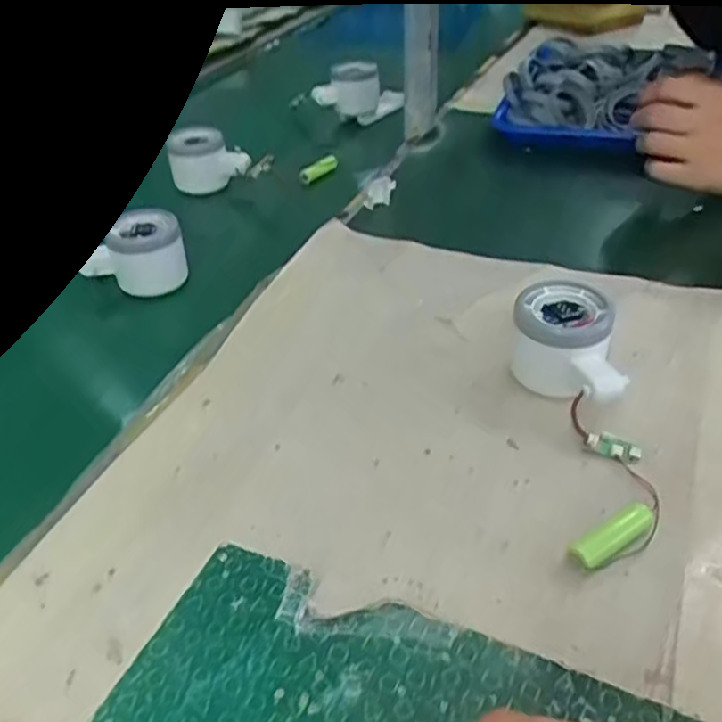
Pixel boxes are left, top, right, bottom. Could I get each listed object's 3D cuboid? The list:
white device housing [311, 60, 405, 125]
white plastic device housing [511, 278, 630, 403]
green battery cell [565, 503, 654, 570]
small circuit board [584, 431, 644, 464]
[{"bbox_3d":[0.001,-0.330,0.857,0.111,0.080,0.045,-23,42,-24],"label":"white device housing"},{"bbox_3d":[0.124,-0.006,0.423,0.063,0.052,0.075,4,38,8],"label":"white plastic device housing"},{"bbox_3d":[0.122,0.087,0.334,0.051,0.014,0.015,-25,43,-25],"label":"green battery cell"},{"bbox_3d":[0.142,0.048,0.385,0.031,0.005,0.015,17,40,5],"label":"small circuit board"}]

